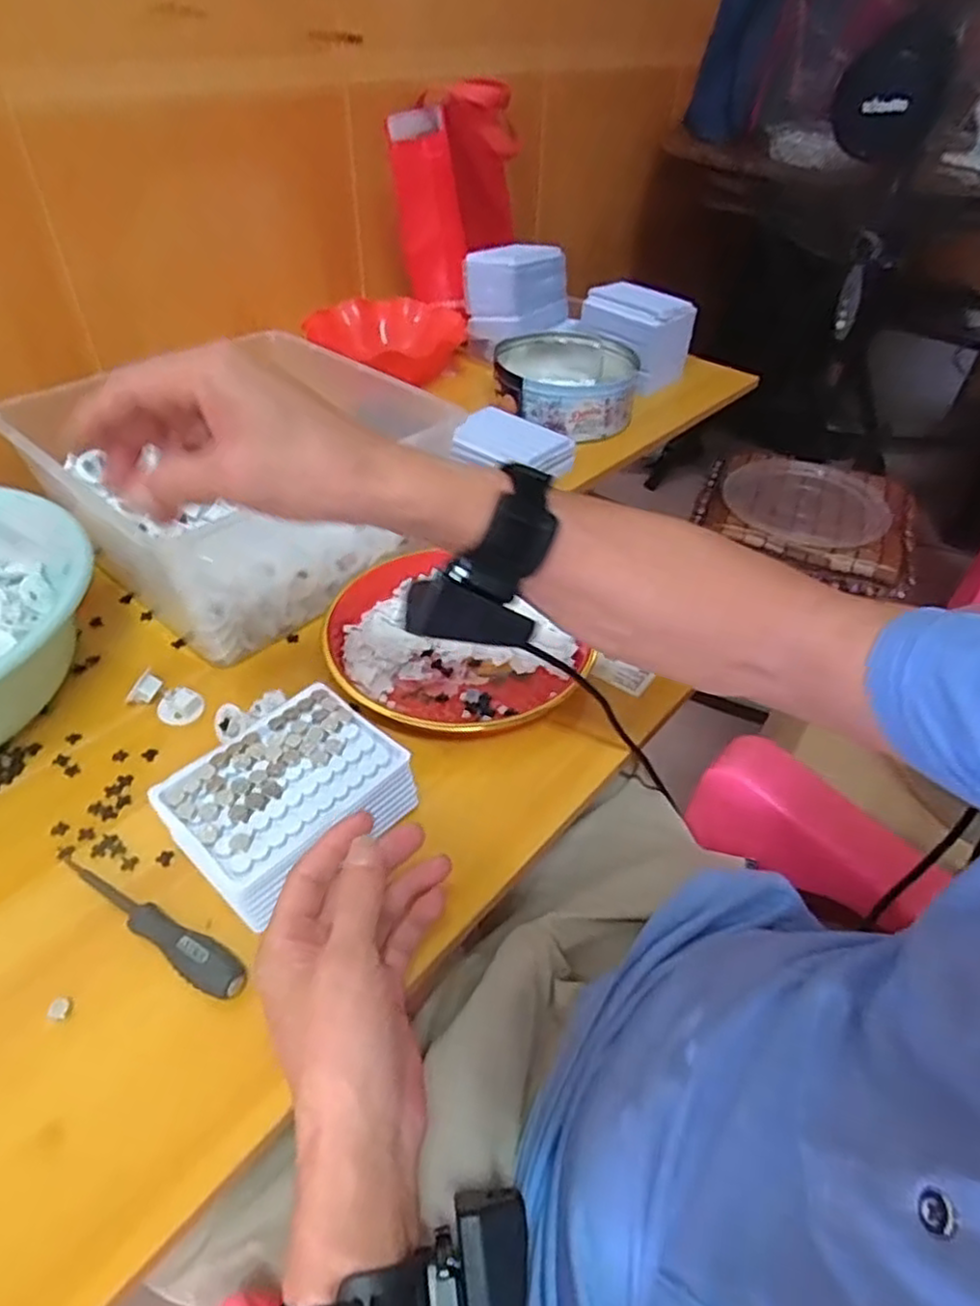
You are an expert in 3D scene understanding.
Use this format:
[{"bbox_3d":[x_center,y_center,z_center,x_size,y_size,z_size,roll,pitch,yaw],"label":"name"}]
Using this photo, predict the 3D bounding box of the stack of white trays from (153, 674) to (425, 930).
[{"bbox_3d":[-0.125,0.095,0.452,0.114,0.051,0.132,31,50,27],"label":"stack of white trays"}]

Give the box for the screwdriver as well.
[{"bbox_3d":[-0.196,0.154,0.415,0.149,0.023,0.025,27,48,24],"label":"screwdriver"}]

